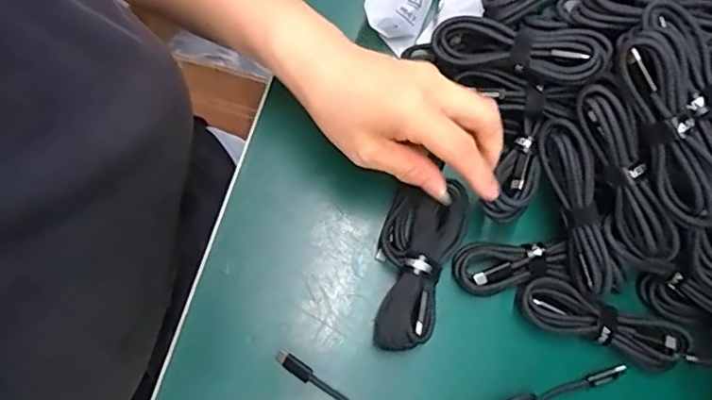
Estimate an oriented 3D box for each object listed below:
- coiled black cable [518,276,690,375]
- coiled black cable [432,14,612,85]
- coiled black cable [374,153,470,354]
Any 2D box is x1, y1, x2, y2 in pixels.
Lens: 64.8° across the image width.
[{"bbox_3d":[0.161,0.081,0.372,0.109,0.021,0.032,21,75,4],"label":"coiled black cable"},{"bbox_3d":[0.106,-0.102,0.364,0.107,0.024,0.039,17,73,27],"label":"coiled black cable"},{"bbox_3d":[0.036,0.039,0.361,0.047,0.038,0.112,20,75,4],"label":"coiled black cable"}]

